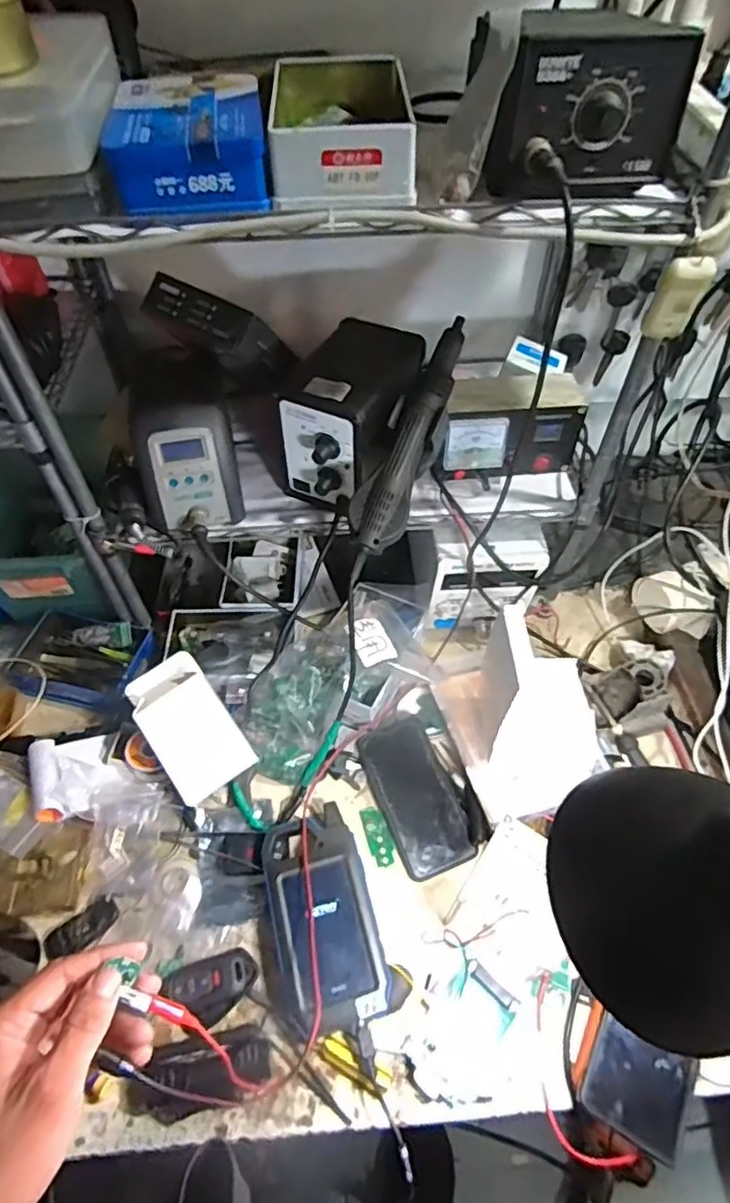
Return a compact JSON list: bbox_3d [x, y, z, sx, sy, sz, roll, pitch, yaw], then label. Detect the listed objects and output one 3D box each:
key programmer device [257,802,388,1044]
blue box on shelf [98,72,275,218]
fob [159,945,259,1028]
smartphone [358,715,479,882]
[{"bbox_3d":[-0.045,0.296,0.592,0.103,0.034,0.185,-13,55,-9],"label":"key programmer device"},{"bbox_3d":[-0.119,-0.334,0.446,0.112,0.047,0.145,-6,54,-5],"label":"blue box on shelf"},{"bbox_3d":[-0.139,0.353,0.573,0.079,0.016,0.053,-25,58,-17],"label":"fob"},{"bbox_3d":[0.053,0.206,0.673,0.076,0.015,0.164,-20,67,-7],"label":"smartphone"}]

